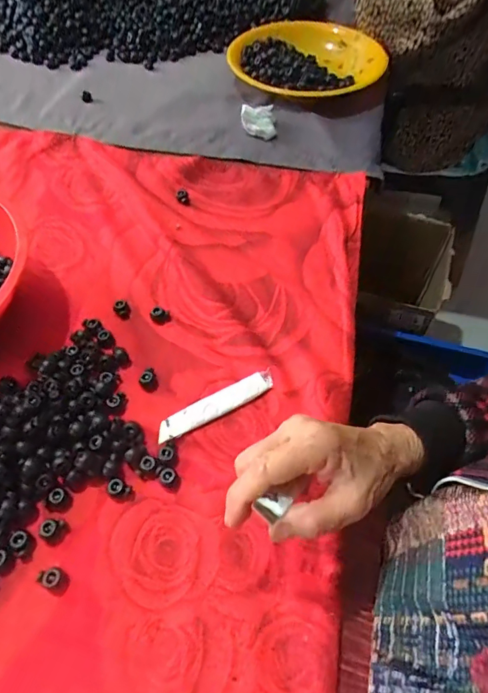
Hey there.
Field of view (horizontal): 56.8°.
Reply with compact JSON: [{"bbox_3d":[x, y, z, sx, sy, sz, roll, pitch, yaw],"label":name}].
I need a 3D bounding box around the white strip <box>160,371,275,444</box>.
[{"bbox_3d":[-0.025,0.051,0.400,0.109,0.005,0.021,-25,60,-16],"label":"white strip"}]

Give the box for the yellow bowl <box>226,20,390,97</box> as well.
[{"bbox_3d":[0.099,-0.447,0.727,0.194,0.074,0.223,39,64,22],"label":"yellow bowl"}]

